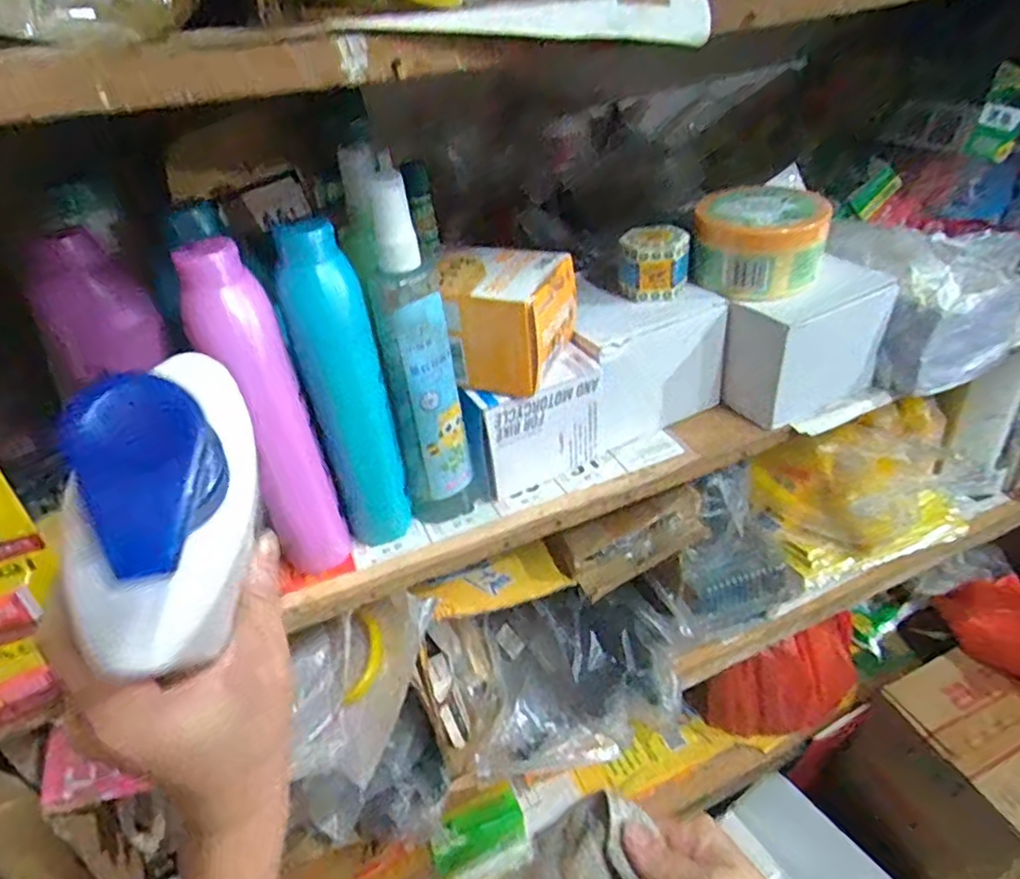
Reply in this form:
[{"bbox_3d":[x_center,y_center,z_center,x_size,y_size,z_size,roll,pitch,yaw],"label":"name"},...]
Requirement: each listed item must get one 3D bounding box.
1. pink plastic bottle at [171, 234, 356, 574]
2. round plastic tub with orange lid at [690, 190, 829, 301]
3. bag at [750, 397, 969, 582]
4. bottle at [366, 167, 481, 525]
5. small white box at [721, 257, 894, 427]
[{"bbox_3d":[-0.130,-0.002,0.356,0.043,0.199,0.045,-18,38,-17],"label":"pink plastic bottle"},{"bbox_3d":[0.190,-0.150,0.486,0.090,0.057,0.086,12,40,23],"label":"round plastic tub with orange lid"},{"bbox_3d":[0.392,0.055,0.706,0.248,0.117,0.131,-11,36,-7],"label":"bag"},{"bbox_3d":[-0.052,-0.047,0.393,0.045,0.218,0.051,-9,36,-5],"label":"bottle"},{"bbox_3d":[0.229,-0.068,0.495,0.118,0.103,0.056,-21,39,-20],"label":"small white box"}]

